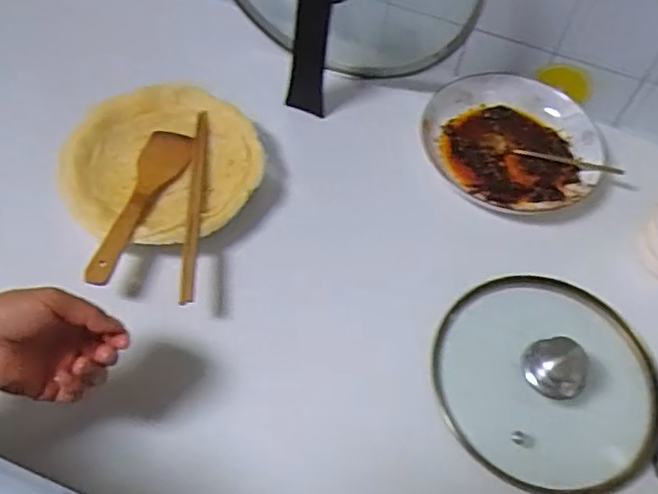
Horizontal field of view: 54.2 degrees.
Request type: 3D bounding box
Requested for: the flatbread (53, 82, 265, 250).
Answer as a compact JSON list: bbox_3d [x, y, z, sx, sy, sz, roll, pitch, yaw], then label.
[{"bbox_3d":[-0.168,-0.081,0.650,0.183,0.034,0.186,2,63,-3],"label":"flatbread"}]

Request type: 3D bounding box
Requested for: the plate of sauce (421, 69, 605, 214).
[{"bbox_3d":[0.205,-0.121,0.714,0.192,0.029,0.179,2,58,-3],"label":"plate of sauce"}]

